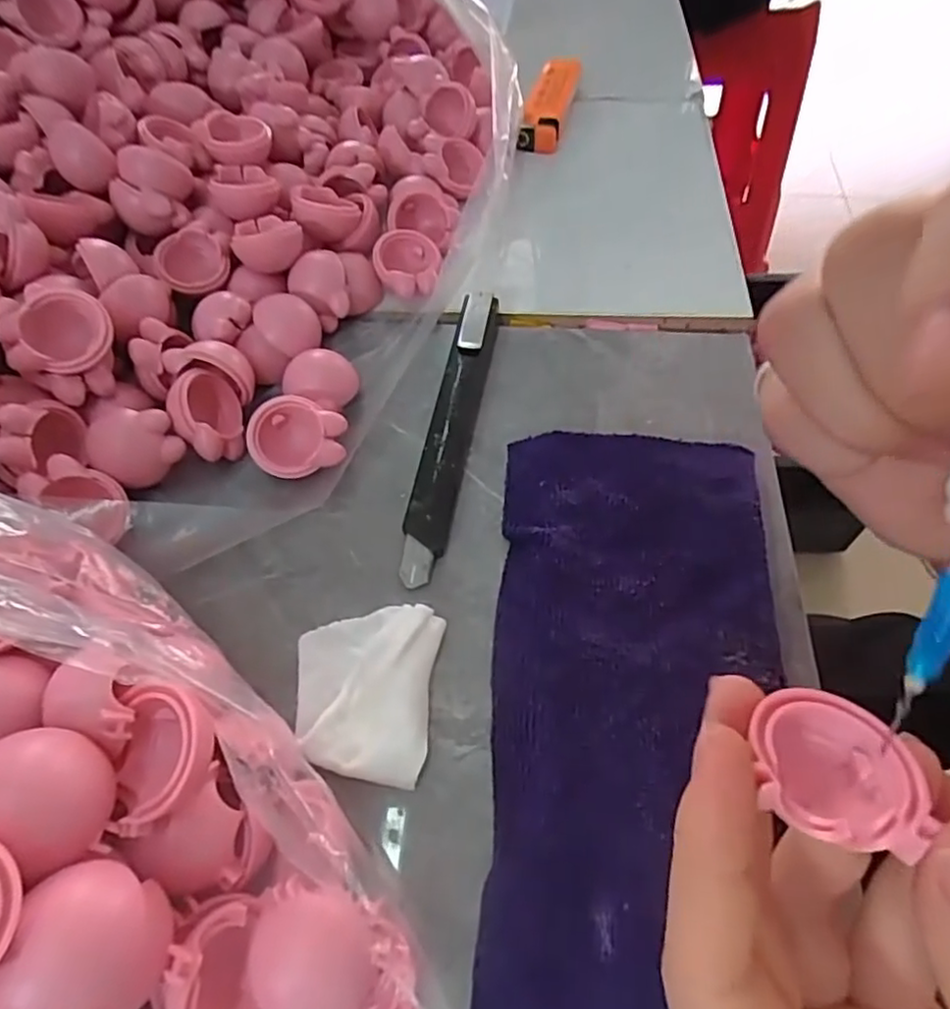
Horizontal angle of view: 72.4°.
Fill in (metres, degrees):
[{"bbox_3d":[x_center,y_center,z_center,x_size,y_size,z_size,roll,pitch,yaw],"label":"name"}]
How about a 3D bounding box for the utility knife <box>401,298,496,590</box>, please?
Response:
[{"bbox_3d":[-0.008,-0.031,0.246,0.015,0.014,0.131,7,57,7],"label":"utility knife"}]

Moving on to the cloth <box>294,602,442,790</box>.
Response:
[{"bbox_3d":[-0.033,0.053,0.193,0.042,0.009,0.051,5,56,5],"label":"cloth"}]

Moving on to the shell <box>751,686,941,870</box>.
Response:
[{"bbox_3d":[0.067,0.049,0.122,0.028,0.015,0.027,1,58,-2],"label":"shell"}]

